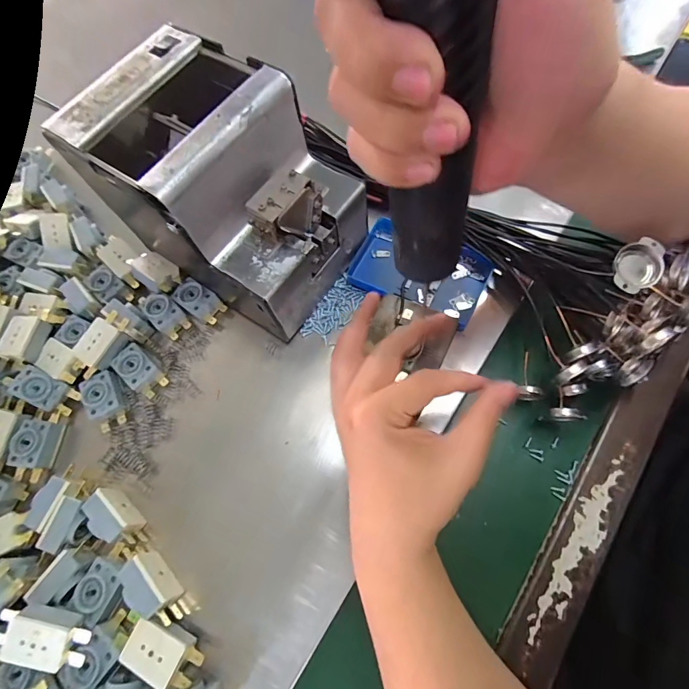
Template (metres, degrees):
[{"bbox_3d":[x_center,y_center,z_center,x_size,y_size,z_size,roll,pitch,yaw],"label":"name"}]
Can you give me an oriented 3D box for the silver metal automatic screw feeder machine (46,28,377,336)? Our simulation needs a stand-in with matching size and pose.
[{"bbox_3d":[-0.095,-0.110,0.302,0.184,0.146,0.137,41,77,17],"label":"silver metal automatic screw feeder machine"}]

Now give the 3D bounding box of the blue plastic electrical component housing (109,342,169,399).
[{"bbox_3d":[-0.175,0.022,0.332,0.046,0.011,0.027,40,77,17],"label":"blue plastic electrical component housing"}]

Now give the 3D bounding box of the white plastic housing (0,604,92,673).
[{"bbox_3d":[-0.195,0.188,0.249,0.057,0.015,0.029,10,70,8],"label":"white plastic housing"}]

